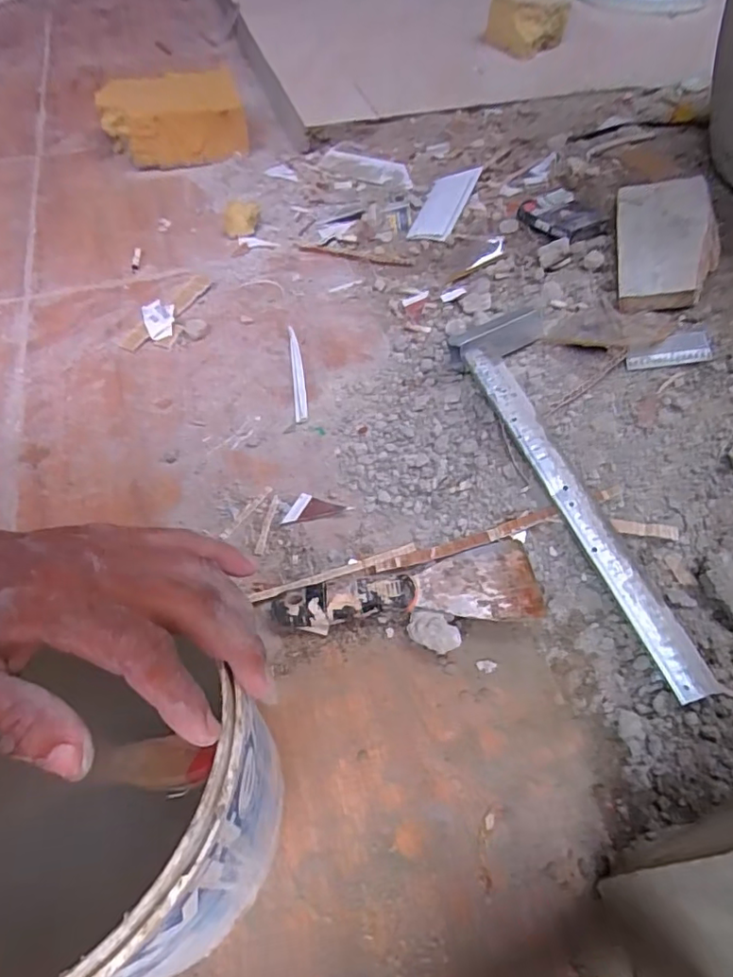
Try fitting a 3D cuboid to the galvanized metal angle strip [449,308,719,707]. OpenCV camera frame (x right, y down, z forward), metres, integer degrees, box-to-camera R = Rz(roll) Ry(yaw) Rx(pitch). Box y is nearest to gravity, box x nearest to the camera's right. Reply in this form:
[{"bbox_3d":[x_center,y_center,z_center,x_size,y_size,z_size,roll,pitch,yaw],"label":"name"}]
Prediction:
[{"bbox_3d":[0.179,-0.018,0.478,0.092,0.040,0.371,-15,56,-10],"label":"galvanized metal angle strip"}]

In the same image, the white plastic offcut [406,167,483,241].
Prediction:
[{"bbox_3d":[0.103,-0.382,0.756,0.056,0.010,0.153,12,62,23],"label":"white plastic offcut"}]

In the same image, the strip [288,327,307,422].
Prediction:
[{"bbox_3d":[-0.074,-0.125,0.612,0.014,0.013,0.133,-6,55,-4],"label":"strip"}]

